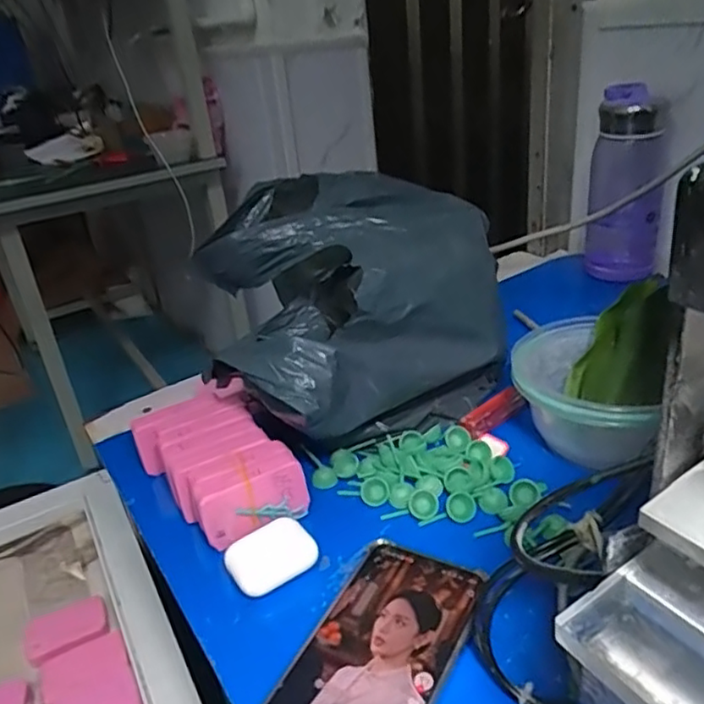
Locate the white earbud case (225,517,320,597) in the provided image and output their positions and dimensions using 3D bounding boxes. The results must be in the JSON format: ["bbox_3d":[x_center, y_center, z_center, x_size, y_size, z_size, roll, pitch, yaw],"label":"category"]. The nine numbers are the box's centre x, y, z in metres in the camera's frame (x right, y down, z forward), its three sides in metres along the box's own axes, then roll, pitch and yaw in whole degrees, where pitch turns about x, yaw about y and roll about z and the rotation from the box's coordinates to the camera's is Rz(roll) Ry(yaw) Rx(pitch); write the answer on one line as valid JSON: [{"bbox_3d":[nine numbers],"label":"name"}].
[{"bbox_3d":[-0.050,0.128,0.400,0.051,0.023,0.037,-19,30,-22],"label":"white earbud case"}]

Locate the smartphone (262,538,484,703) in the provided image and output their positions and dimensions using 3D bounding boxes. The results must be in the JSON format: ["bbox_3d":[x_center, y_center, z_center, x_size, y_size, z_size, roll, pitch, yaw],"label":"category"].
[{"bbox_3d":[0.008,0.165,0.325,0.076,0.015,0.161,11,33,31],"label":"smartphone"}]

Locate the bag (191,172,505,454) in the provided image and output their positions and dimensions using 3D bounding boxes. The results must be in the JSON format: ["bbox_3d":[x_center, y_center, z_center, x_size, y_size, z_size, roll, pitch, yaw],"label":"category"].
[{"bbox_3d":[-0.008,-0.037,0.528,0.244,0.167,0.213,-25,33,-31],"label":"bag"}]

